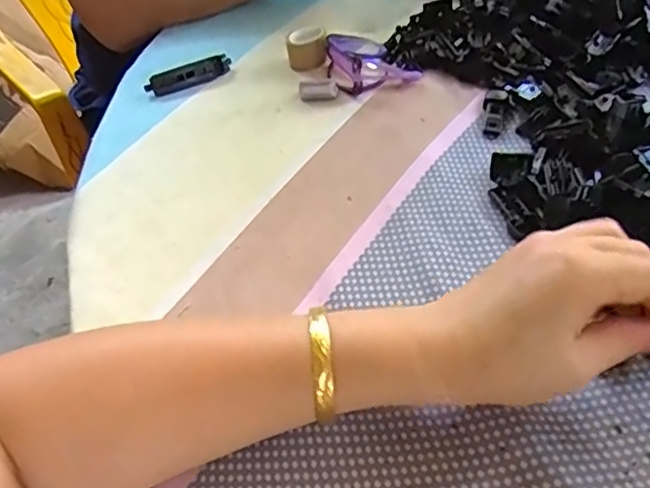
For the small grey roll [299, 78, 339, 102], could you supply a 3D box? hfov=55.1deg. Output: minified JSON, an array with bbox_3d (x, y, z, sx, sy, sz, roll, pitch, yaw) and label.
[{"bbox_3d":[-0.005,-0.122,0.496,0.031,0.013,0.015,1,47,7],"label":"small grey roll"}]

